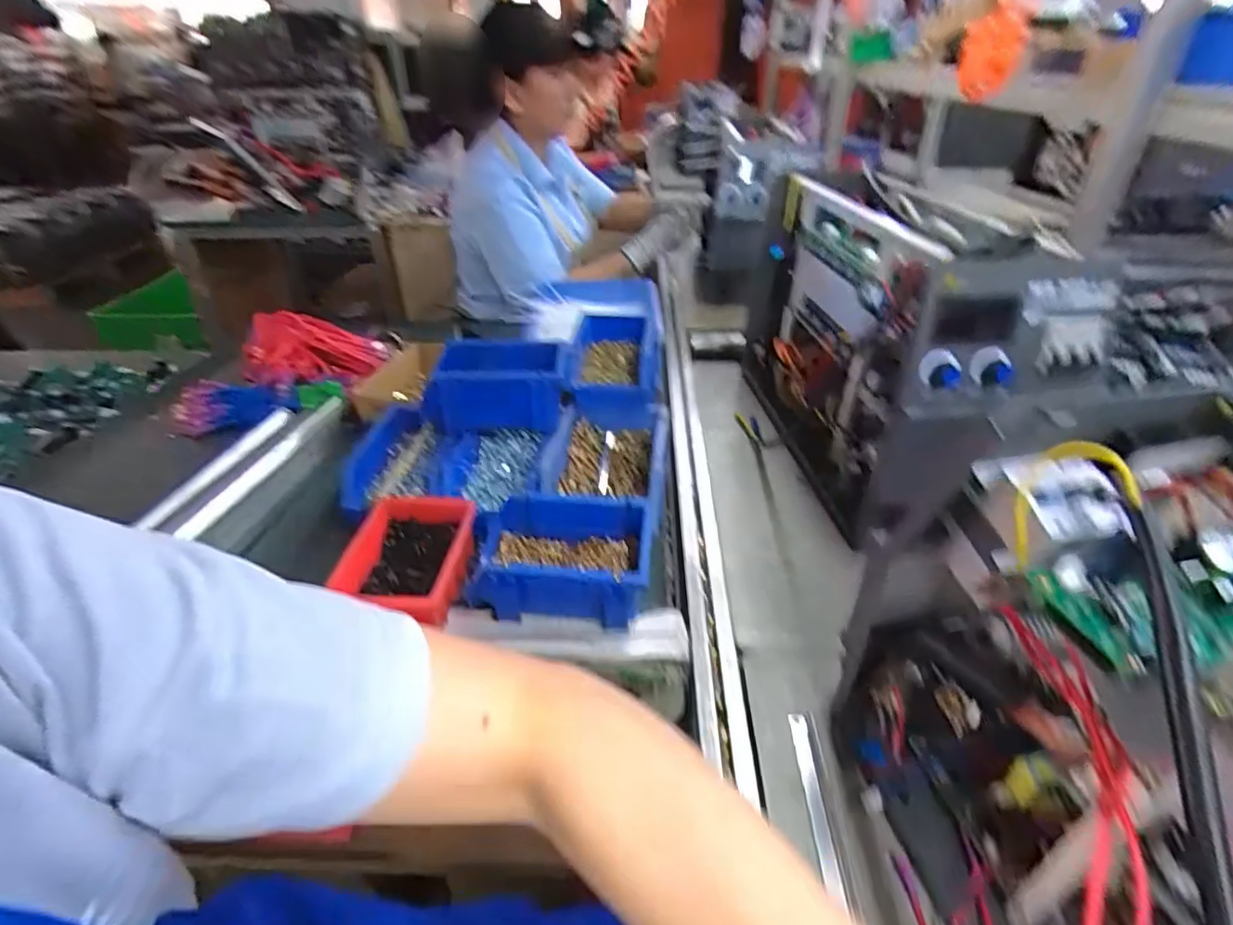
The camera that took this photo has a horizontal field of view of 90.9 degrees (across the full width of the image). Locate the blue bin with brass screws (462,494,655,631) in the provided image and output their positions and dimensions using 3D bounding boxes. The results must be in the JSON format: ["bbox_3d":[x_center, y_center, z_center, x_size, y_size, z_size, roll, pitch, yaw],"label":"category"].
[{"bbox_3d":[-0.050,0.086,0.548,0.162,0.065,0.105,-1,35,0],"label":"blue bin with brass screws"}]

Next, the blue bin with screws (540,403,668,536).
[{"bbox_3d":[-0.011,0.010,0.666,0.125,0.066,0.176,3,35,6],"label":"blue bin with screws"}]

